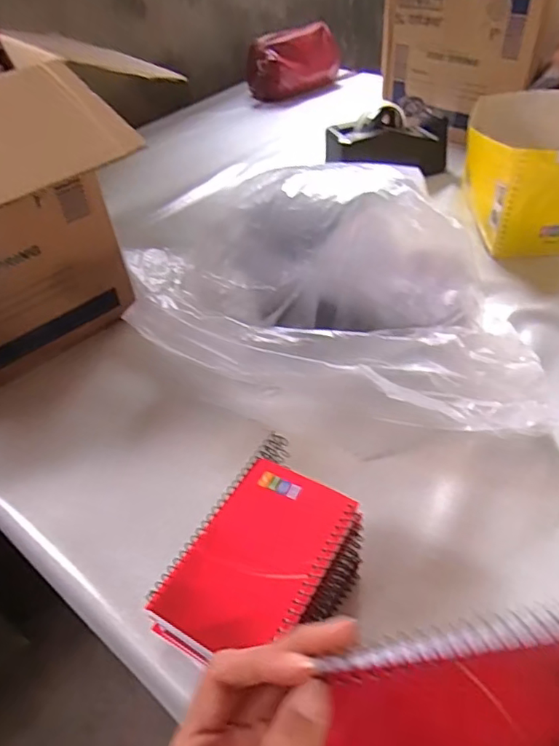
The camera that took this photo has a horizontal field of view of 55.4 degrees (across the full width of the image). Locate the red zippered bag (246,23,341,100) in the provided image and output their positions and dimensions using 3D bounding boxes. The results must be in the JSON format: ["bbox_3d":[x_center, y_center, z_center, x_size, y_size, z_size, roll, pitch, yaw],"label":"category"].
[{"bbox_3d":[0.037,-0.708,1.238,0.219,0.141,0.090,-34,51,-25],"label":"red zippered bag"}]

